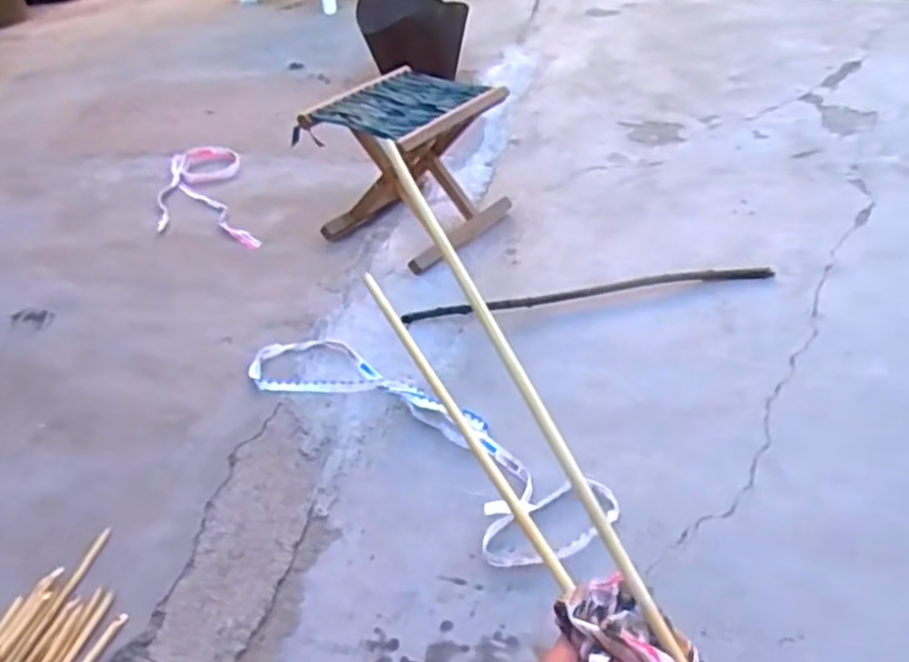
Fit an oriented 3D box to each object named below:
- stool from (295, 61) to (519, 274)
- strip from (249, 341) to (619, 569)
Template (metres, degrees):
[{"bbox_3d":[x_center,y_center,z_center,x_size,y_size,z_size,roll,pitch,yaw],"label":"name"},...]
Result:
[{"bbox_3d":[-0.089,-0.329,1.473,0.285,0.278,0.289,24,49,32],"label":"stool"},{"bbox_3d":[-0.073,0.148,1.094,0.654,0.030,0.165,27,51,33],"label":"strip"}]

